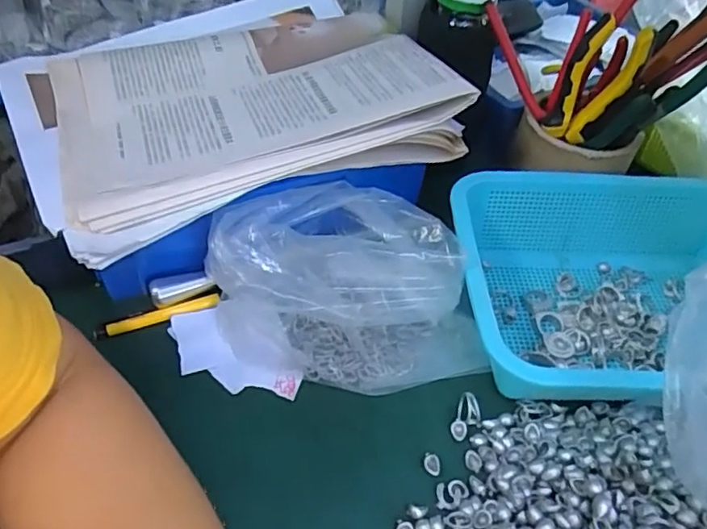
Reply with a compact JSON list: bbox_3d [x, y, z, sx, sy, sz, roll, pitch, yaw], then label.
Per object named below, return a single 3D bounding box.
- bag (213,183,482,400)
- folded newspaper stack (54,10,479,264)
[{"bbox_3d":[-0.007,0.016,0.413,0.174,0.079,0.136,-11,49,-14],"label":"bag"},{"bbox_3d":[-0.093,-0.136,0.440,0.293,0.049,0.238,-18,51,-20],"label":"folded newspaper stack"}]

